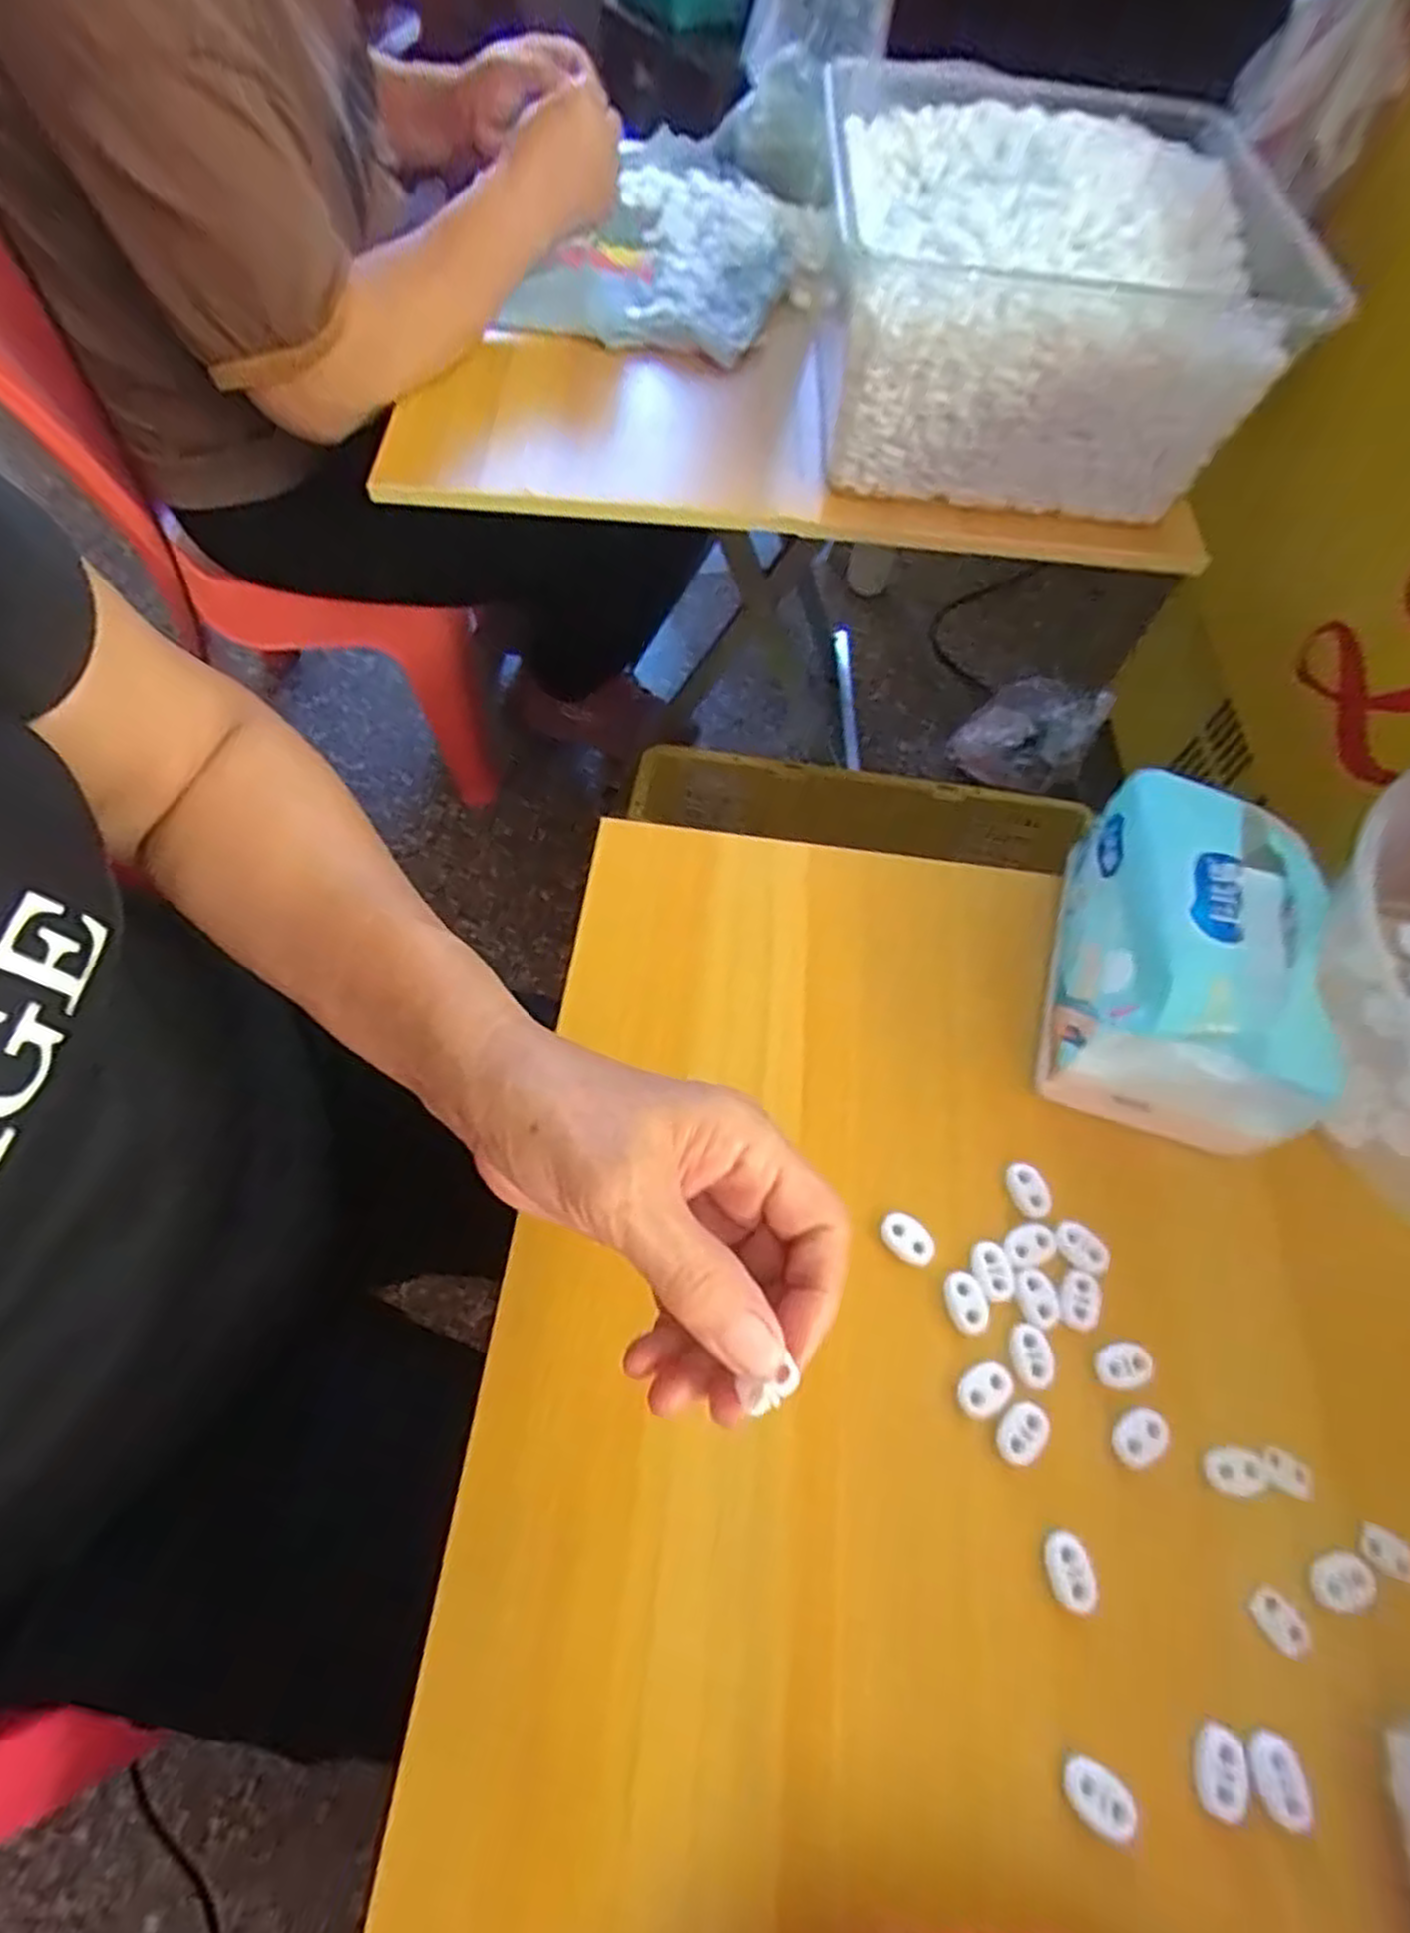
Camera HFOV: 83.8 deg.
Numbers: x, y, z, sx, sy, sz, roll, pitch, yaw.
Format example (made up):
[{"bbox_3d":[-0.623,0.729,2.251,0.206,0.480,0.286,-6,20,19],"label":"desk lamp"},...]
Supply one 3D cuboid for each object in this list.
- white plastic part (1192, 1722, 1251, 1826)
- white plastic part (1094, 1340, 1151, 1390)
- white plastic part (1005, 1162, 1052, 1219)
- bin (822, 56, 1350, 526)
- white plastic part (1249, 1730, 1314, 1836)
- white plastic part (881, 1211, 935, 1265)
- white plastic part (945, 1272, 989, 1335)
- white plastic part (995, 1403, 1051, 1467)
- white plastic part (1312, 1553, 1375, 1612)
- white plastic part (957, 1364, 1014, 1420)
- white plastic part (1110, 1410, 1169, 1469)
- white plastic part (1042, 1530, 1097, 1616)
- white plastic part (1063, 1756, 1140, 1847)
[{"bbox_3d":[0.167,0.260,0.253,0.017,0.004,0.022,19,63,6],"label":"white plastic part"},{"bbox_3d":[0.163,0.155,0.305,0.022,0.004,0.016,-4,63,-6],"label":"white plastic part"},{"bbox_3d":[0.138,0.095,0.334,0.015,0.004,0.023,-20,66,-14],"label":"white plastic part"},{"bbox_3d":[0.236,-0.488,0.572,0.273,0.144,0.319,4,62,-1],"label":"bin"},{"bbox_3d":[0.185,0.262,0.252,0.017,0.004,0.023,-3,63,-5],"label":"white plastic part"},{"bbox_3d":[0.084,0.112,0.323,0.023,0.004,0.015,37,66,15],"label":"white plastic part"},{"bbox_3d":[0.105,0.134,0.313,0.015,0.004,0.023,-14,64,-11],"label":"white plastic part"},{"bbox_3d":[0.119,0.174,0.294,0.022,0.004,0.015,-40,72,-21],"label":"white plastic part"},{"bbox_3d":[0.228,0.219,0.279,0.024,0.004,0.016,-7,63,-7],"label":"white plastic part"},{"bbox_3d":[0.107,0.162,0.300,0.023,0.004,0.015,-25,67,-16],"label":"white plastic part"},{"bbox_3d":[0.163,0.177,0.294,0.022,0.004,0.015,-33,69,-19],"label":"white plastic part"},{"bbox_3d":[0.128,0.212,0.275,0.014,0.005,0.023,-9,64,-8],"label":"white plastic part"},{"bbox_3d":[0.125,0.264,0.248,0.023,0.004,0.015,29,65,11],"label":"white plastic part"}]

